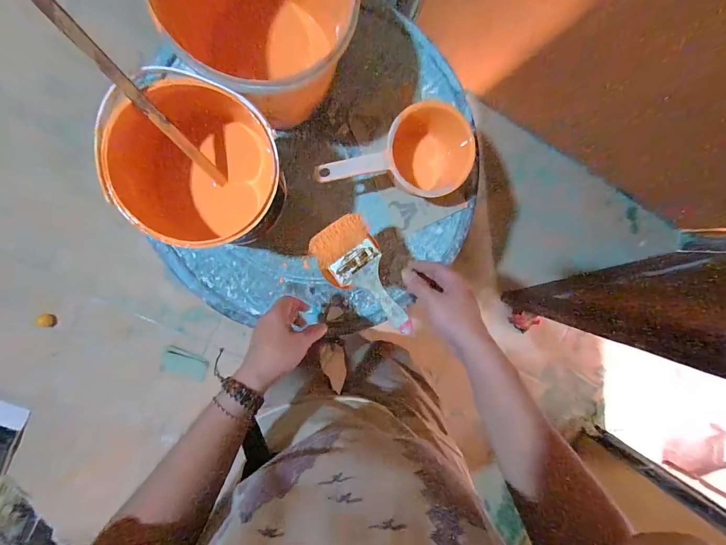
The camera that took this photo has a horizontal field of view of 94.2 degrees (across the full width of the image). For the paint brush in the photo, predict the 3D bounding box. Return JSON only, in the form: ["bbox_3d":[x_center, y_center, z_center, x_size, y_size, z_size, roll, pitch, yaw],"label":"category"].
[{"bbox_3d":[0.005,0.013,0.453,0.079,0.011,0.177,-33,98,-3],"label":"paint brush"}]

